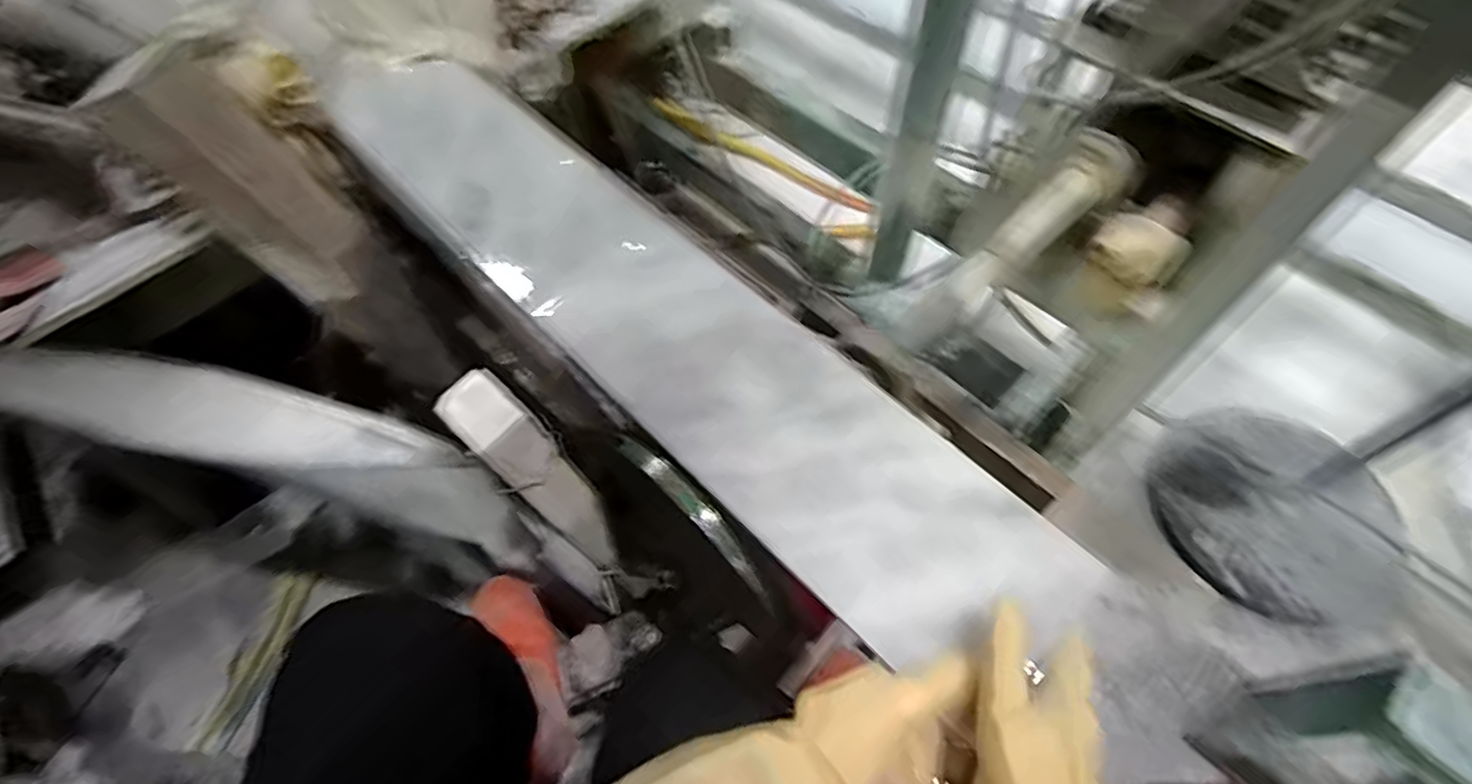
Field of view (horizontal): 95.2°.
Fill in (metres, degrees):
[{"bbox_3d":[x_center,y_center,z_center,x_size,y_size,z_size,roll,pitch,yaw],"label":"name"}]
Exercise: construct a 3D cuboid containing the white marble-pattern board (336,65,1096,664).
[{"bbox_3d":[-0.085,-0.082,0.574,0.154,0.022,0.789,-42,67,-18],"label":"white marble-pattern board"}]

